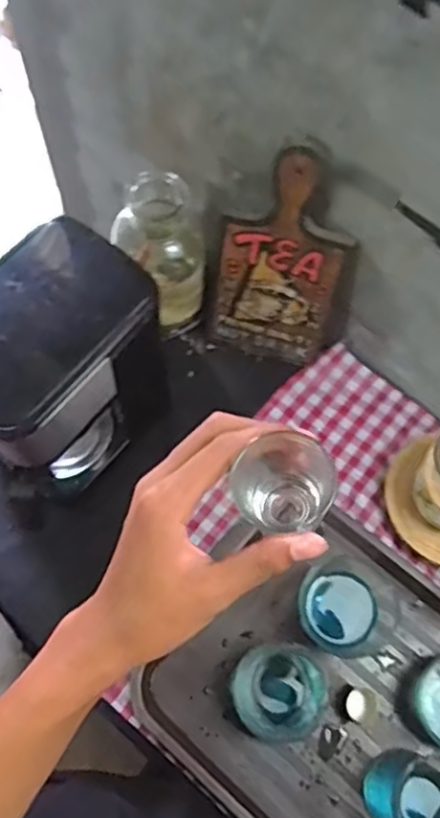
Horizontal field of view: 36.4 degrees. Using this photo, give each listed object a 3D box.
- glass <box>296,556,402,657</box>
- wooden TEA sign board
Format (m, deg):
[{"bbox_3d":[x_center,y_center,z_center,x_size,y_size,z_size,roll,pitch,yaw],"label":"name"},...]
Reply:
[{"bbox_3d":[0.126,0.200,0.681,0.096,0.086,0.096,1,68,-2],"label":"glass"},{"bbox_3d":[0.068,-0.154,0.732,0.138,0.266,0.013,17,51,4],"label":"wooden TEA sign board"}]

